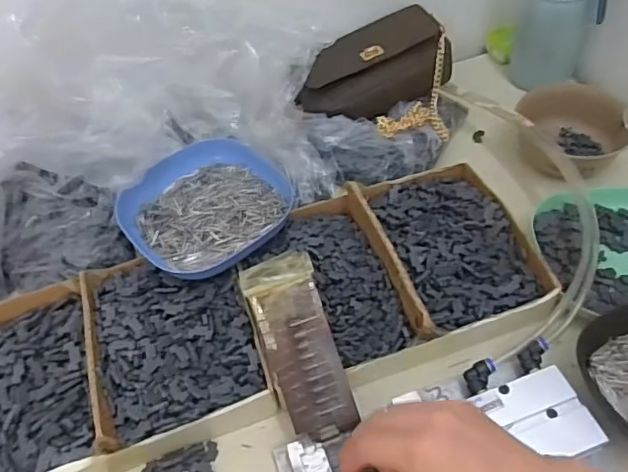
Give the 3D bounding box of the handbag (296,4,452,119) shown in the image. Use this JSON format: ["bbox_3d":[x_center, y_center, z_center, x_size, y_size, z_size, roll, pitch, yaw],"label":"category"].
[{"bbox_3d":[0.065,-0.184,0.619,0.168,0.060,0.095,-22,52,-12],"label":"handbag"}]

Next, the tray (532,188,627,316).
[{"bbox_3d":[0.272,0.011,0.505,0.130,0.031,0.134,-10,50,-3],"label":"tray"}]

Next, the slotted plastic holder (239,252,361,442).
[{"bbox_3d":[-0.012,0.082,0.418,0.055,0.020,0.133,-18,81,-9],"label":"slotted plastic holder"}]

